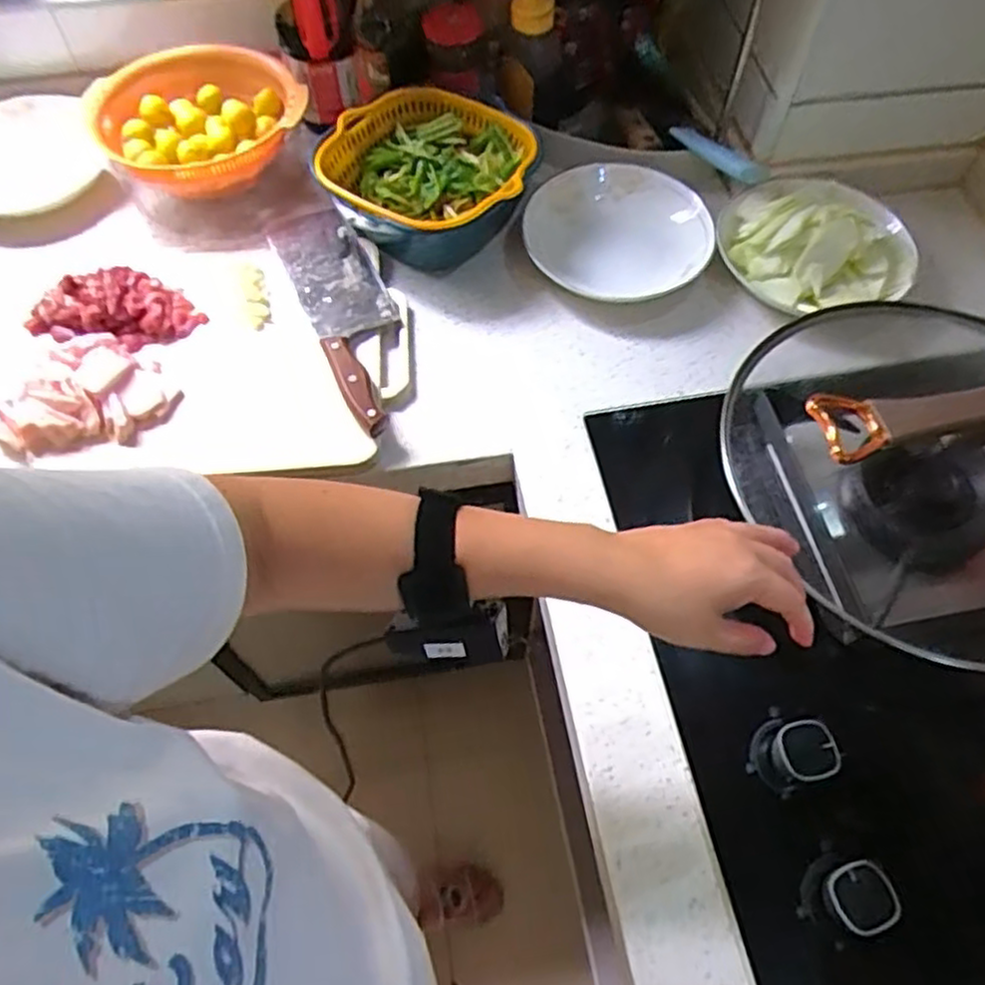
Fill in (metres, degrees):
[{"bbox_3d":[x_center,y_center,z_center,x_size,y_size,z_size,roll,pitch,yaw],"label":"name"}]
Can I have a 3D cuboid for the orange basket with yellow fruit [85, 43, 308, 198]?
[{"bbox_3d":[-0.308,-0.393,0.819,0.206,0.092,0.216,1,61,-2],"label":"orange basket with yellow fruit"}]

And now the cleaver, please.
[{"bbox_3d":[-0.141,-0.182,0.745,0.085,0.030,0.297,-21,64,-13],"label":"cleaver"}]

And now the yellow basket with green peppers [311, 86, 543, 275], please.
[{"bbox_3d":[-0.072,-0.334,0.807,0.220,0.108,0.185,-6,62,-6],"label":"yellow basket with green peppers"}]

